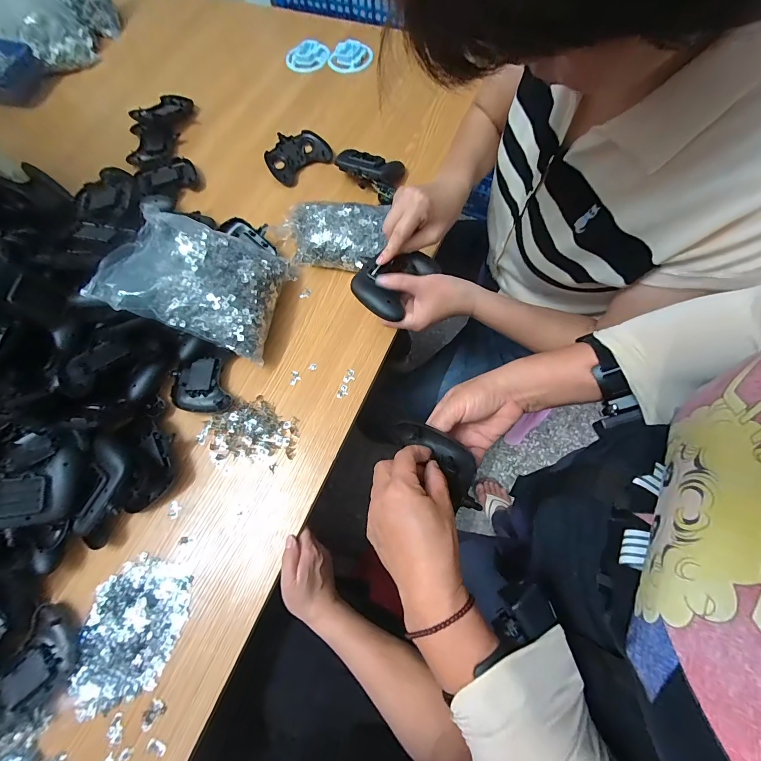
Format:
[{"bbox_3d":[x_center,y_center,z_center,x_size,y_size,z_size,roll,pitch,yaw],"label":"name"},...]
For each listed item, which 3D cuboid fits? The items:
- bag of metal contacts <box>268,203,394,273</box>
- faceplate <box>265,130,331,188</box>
[{"bbox_3d":[-0.075,-0.239,0.564,0.186,0.057,0.118,17,72,10],"label":"bag of metal contacts"},{"bbox_3d":[-0.156,-0.423,0.650,0.116,0.024,0.087,-34,70,-9],"label":"faceplate"}]

